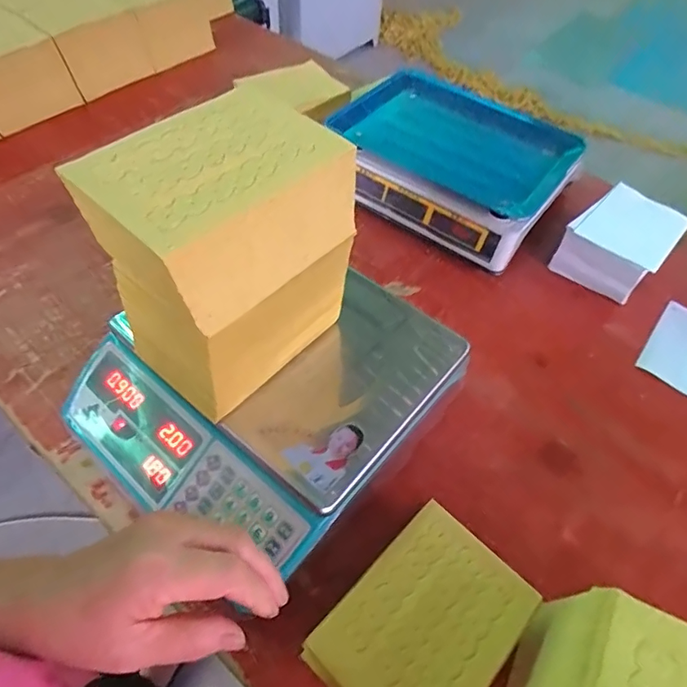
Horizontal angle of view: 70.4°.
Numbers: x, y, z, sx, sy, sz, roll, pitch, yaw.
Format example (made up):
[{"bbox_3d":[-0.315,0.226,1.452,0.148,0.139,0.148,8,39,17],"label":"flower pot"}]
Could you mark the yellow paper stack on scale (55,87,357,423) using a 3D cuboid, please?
[{"bbox_3d":[-0.092,-0.066,0.399,0.124,0.191,0.179,39,61,22],"label":"yellow paper stack on scale"}]

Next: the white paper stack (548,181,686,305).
[{"bbox_3d":[0.395,-0.141,0.693,0.153,0.083,0.117,-37,64,-25],"label":"white paper stack"}]

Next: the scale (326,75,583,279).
[{"bbox_3d":[0.164,-0.275,0.756,0.343,0.109,0.260,28,58,16],"label":"scale"}]

